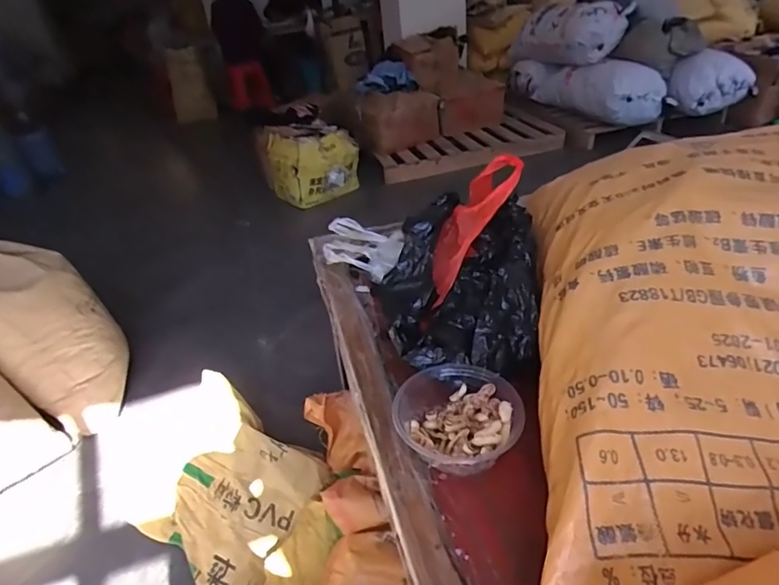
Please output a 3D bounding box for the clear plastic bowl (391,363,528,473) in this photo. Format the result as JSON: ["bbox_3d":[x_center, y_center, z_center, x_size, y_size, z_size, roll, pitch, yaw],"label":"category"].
[{"bbox_3d":[0.076,0.139,0.552,0.132,0.050,0.119,-6,34,1],"label":"clear plastic bowl"}]

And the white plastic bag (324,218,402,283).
[{"bbox_3d":[-0.041,-0.072,0.814,0.123,0.064,0.106,4,35,15],"label":"white plastic bag"}]

